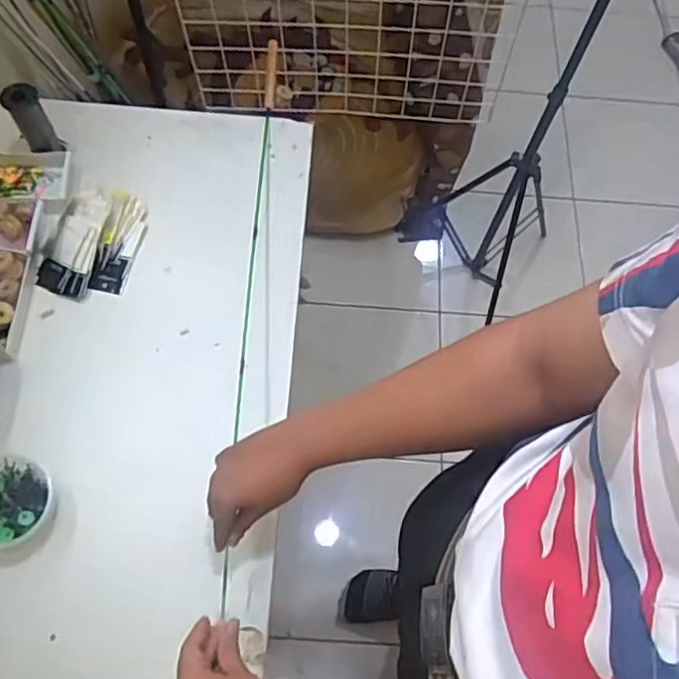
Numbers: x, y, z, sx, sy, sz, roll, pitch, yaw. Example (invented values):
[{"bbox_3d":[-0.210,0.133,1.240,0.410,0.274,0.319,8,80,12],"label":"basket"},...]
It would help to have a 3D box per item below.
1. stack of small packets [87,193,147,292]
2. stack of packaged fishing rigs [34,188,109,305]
[{"bbox_3d":[-0.308,-0.141,0.887,0.057,0.032,0.156,6,66,-1],"label":"stack of small packets"},{"bbox_3d":[-0.364,-0.133,0.865,0.074,0.027,0.148,15,84,3],"label":"stack of packaged fishing rigs"}]

